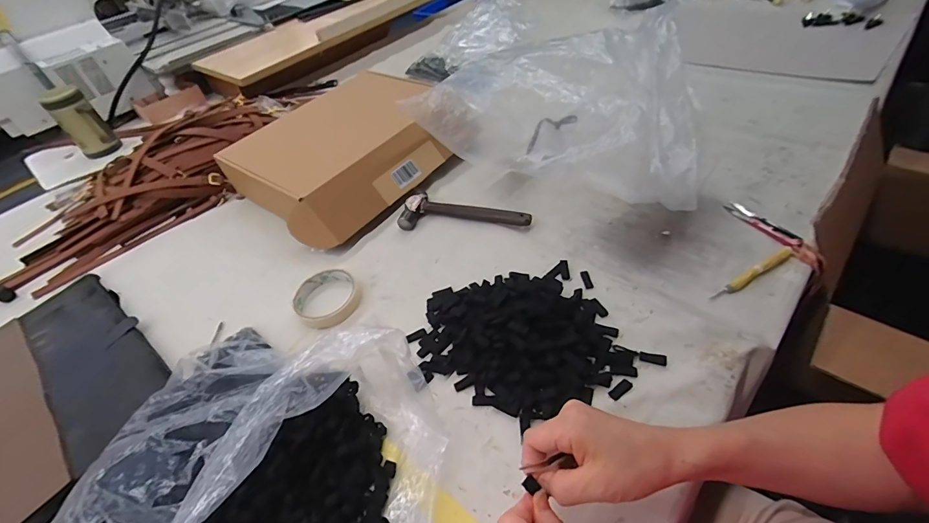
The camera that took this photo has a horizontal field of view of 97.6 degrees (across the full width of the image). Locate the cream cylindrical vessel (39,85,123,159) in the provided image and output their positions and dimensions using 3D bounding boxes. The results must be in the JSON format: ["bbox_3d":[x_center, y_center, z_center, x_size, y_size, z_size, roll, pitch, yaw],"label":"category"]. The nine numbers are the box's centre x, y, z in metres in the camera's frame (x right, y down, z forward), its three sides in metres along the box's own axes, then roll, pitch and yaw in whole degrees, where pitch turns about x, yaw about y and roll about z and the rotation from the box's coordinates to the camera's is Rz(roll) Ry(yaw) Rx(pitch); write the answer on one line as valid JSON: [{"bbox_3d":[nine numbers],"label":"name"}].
[{"bbox_3d":[-0.936,-0.342,0.994,0.084,0.149,0.069,-40,52,-25],"label":"cream cylindrical vessel"}]

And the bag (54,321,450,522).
[{"bbox_3d":[-0.188,0.174,0.352,0.320,0.107,0.288,-3,46,8],"label":"bag"}]

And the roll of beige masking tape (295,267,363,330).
[{"bbox_3d":[-0.177,0.046,0.530,0.083,0.018,0.087,-6,46,6],"label":"roll of beige masking tape"}]

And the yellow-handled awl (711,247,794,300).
[{"bbox_3d":[0.341,0.014,0.478,0.121,0.013,0.013,-26,48,-14],"label":"yellow-handled awl"}]

